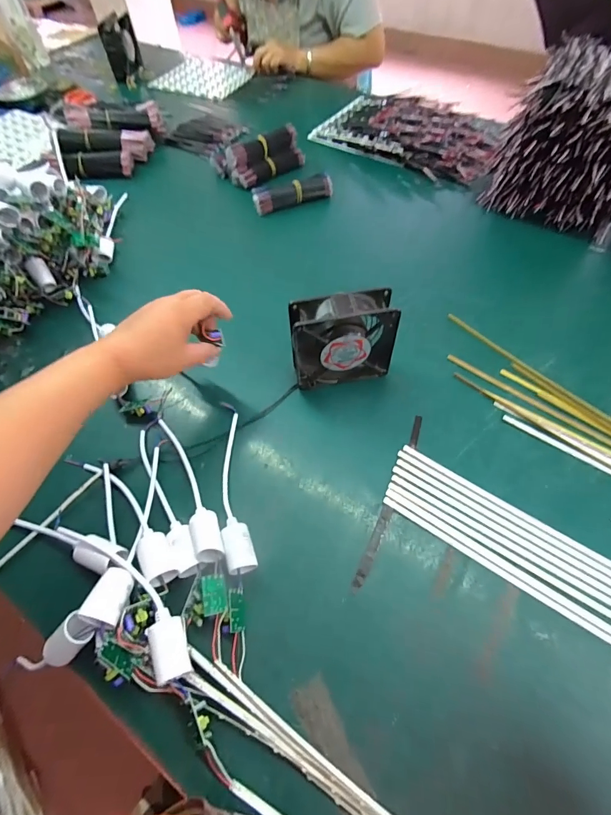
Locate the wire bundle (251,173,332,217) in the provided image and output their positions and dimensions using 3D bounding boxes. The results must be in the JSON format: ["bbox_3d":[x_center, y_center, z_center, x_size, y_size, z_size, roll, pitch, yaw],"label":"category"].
[{"bbox_3d":[-0.023,-0.394,0.732,0.146,0.040,0.030,-14,58,-6],"label":"wire bundle"}]

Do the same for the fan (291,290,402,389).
[{"bbox_3d":[0.047,-0.080,0.476,0.125,0.117,0.045,-11,58,-4],"label":"fan"}]

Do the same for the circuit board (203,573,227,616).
[{"bbox_3d":[-0.082,0.168,0.358,0.020,0.004,0.034,0,42,-22],"label":"circuit board"}]

